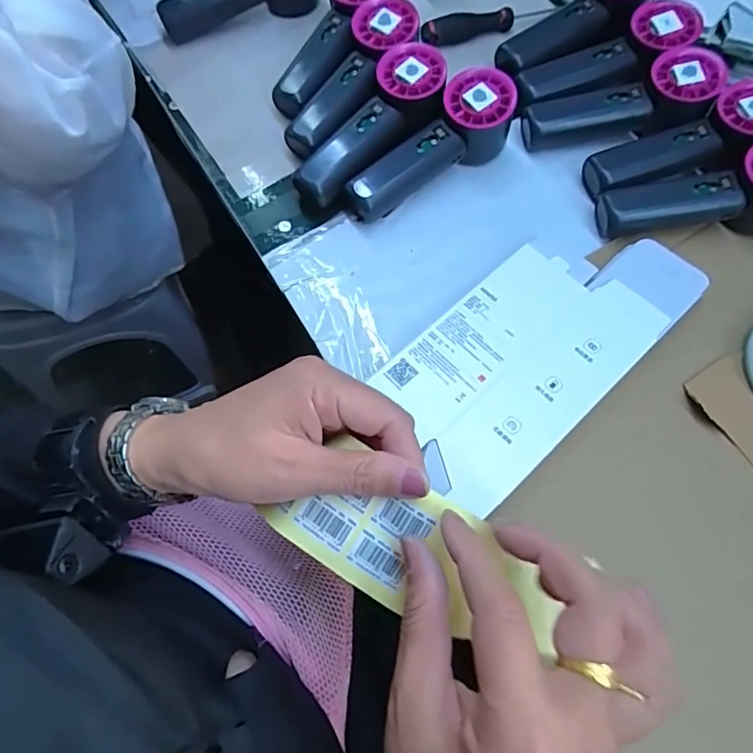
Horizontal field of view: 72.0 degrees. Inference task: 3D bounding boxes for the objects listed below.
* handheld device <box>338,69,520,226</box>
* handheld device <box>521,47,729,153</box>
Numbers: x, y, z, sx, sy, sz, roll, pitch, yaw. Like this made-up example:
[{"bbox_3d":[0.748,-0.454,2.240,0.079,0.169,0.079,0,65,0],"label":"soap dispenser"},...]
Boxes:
[{"bbox_3d":[0.041,-0.190,0.428,0.156,0.055,0.050,-30,73,-12],"label":"handheld device"},{"bbox_3d":[0.208,-0.232,0.445,0.160,0.037,0.056,-11,70,11],"label":"handheld device"}]

